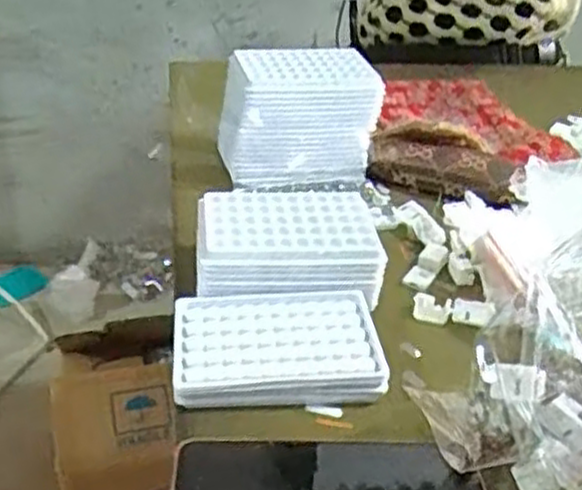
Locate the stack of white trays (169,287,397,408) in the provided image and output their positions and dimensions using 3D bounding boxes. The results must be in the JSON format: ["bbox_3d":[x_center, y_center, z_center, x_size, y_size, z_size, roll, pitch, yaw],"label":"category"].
[{"bbox_3d":[-0.009,0.066,0.501,0.128,0.023,0.088,-3,32,-9],"label":"stack of white trays"}]

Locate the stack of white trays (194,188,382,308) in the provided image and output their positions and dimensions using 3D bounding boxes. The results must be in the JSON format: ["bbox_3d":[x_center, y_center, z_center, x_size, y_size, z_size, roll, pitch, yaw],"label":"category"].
[{"bbox_3d":[-0.005,0.000,0.565,0.130,0.040,0.091,-2,32,-7],"label":"stack of white trays"}]

